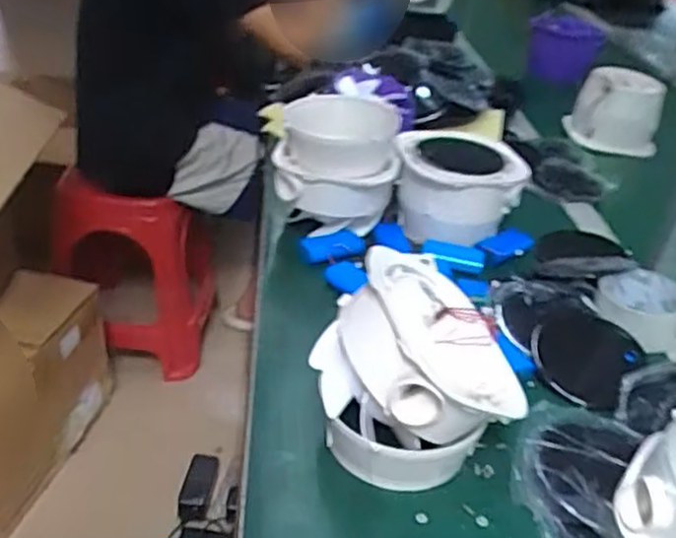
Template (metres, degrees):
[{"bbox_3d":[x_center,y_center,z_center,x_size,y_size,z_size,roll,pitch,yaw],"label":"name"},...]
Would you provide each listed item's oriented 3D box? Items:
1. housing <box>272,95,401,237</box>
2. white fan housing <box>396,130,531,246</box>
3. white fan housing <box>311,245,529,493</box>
[{"bbox_3d":[0.000,-0.127,0.822,0.135,0.117,0.155,5,32,1],"label":"housing"},{"bbox_3d":[0.137,-0.093,0.830,0.142,0.088,0.134,7,31,1],"label":"white fan housing"},{"bbox_3d":[0.067,0.073,0.518,0.136,0.132,0.138,20,33,23],"label":"white fan housing"}]

